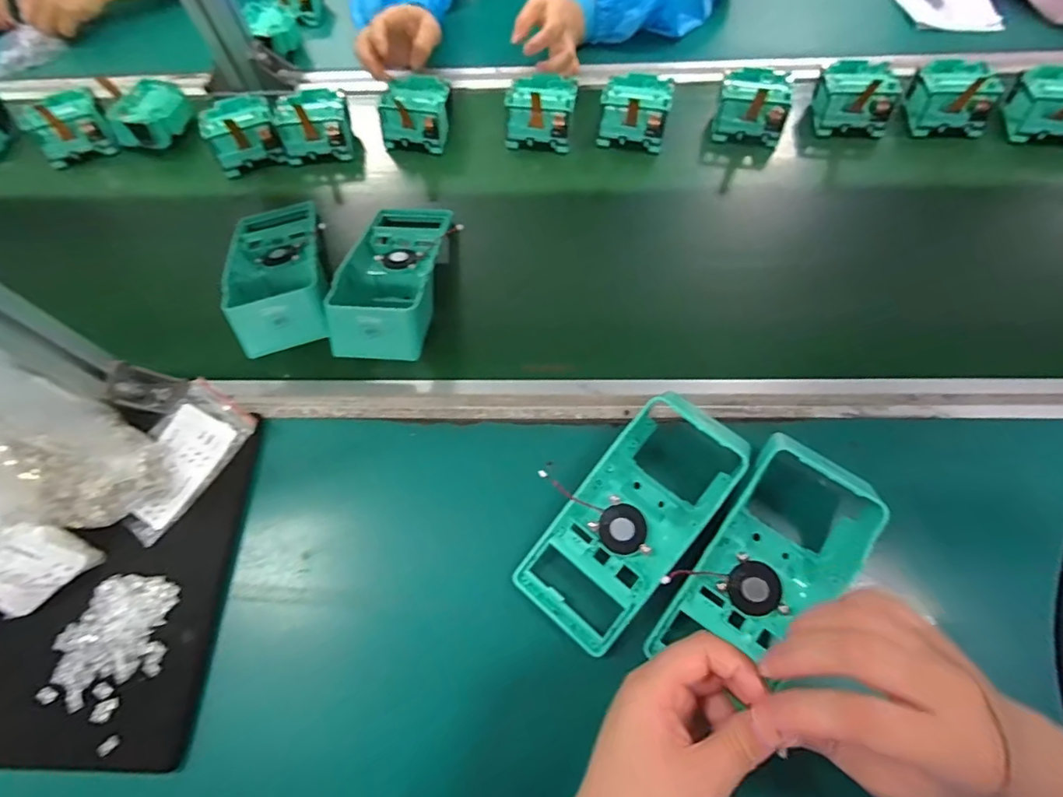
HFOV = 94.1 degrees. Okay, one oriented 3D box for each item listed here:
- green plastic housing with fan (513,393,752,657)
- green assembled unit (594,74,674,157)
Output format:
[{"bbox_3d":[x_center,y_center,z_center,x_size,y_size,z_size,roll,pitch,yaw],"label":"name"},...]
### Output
[{"bbox_3d":[0.074,0.076,0.354,0.092,0.049,0.190,37,71,19],"label":"green plastic housing with fan"},{"bbox_3d":[0.117,-0.326,0.560,0.075,0.043,0.078,11,65,8],"label":"green assembled unit"}]

